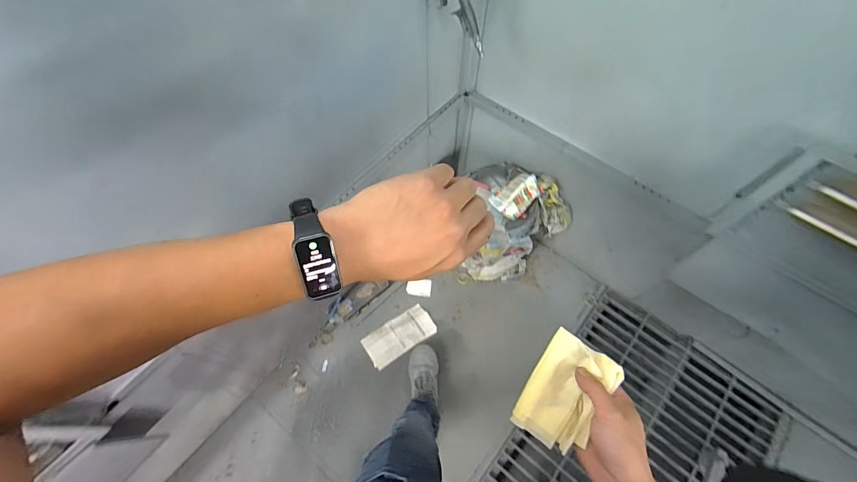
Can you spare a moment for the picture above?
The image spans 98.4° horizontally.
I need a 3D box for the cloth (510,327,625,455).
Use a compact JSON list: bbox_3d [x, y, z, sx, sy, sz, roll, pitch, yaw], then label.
[{"bbox_3d":[0.160,0.179,0.437,0.081,0.022,0.124,31,90,8],"label":"cloth"}]

